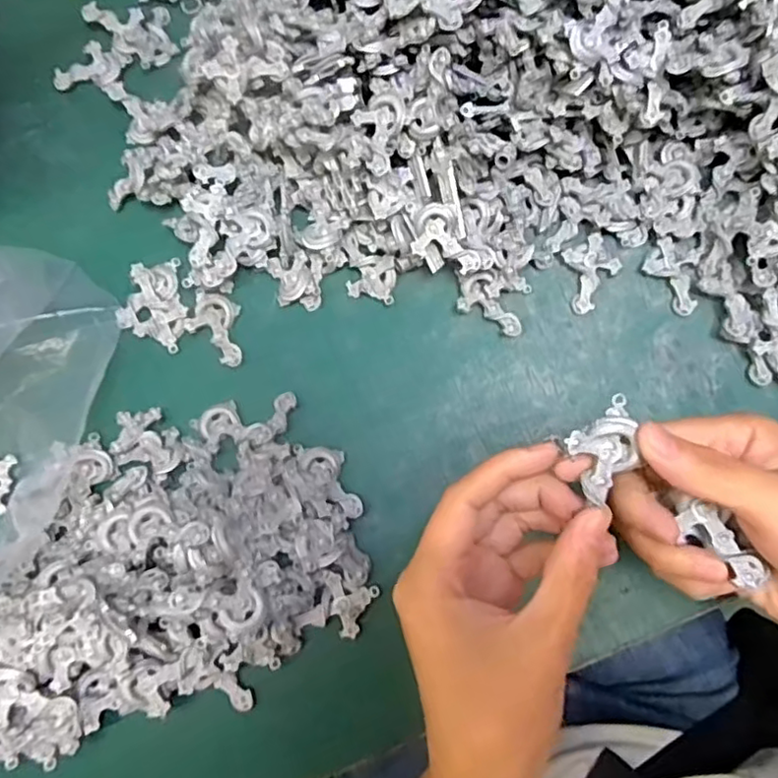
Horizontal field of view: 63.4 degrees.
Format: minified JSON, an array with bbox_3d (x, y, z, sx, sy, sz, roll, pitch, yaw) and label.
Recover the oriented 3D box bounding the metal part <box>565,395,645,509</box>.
[{"bbox_3d":[0.080,0.023,0.232,0.026,0.011,0.030,-24,76,-5],"label":"metal part"}]

